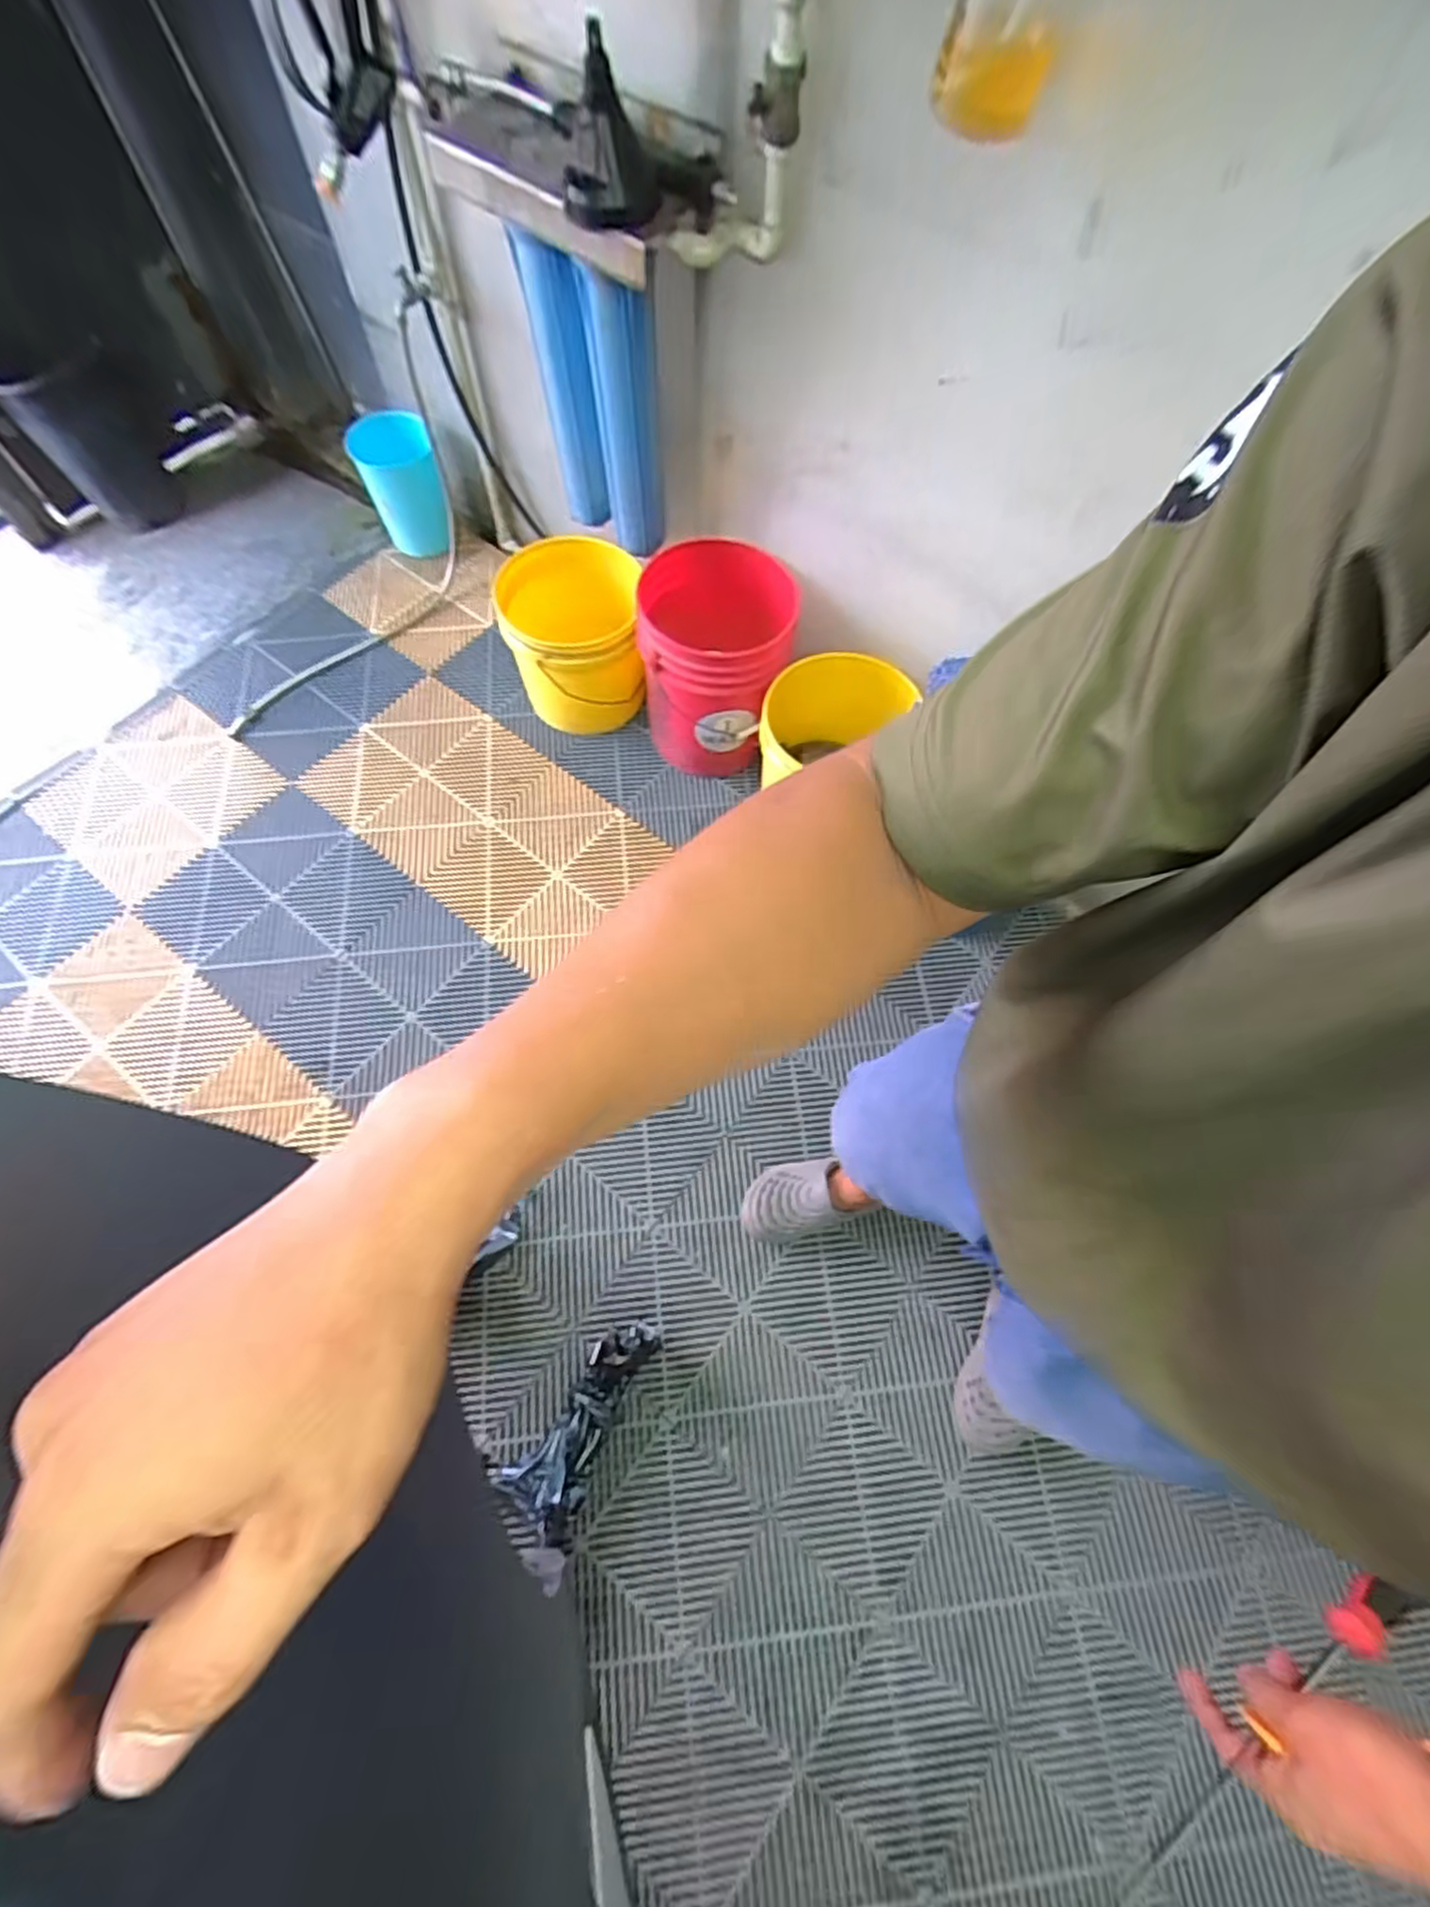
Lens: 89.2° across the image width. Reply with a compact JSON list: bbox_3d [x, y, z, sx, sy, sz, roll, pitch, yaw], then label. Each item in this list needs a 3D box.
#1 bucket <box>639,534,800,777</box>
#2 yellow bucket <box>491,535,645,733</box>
[{"bbox_3d":[0.007,-0.577,1.462,0.274,0.358,0.274,1,67,-2],"label":"bucket"},{"bbox_3d":[-0.291,-0.659,1.554,0.269,0.314,0.263,-2,67,-1],"label":"yellow bucket"}]

